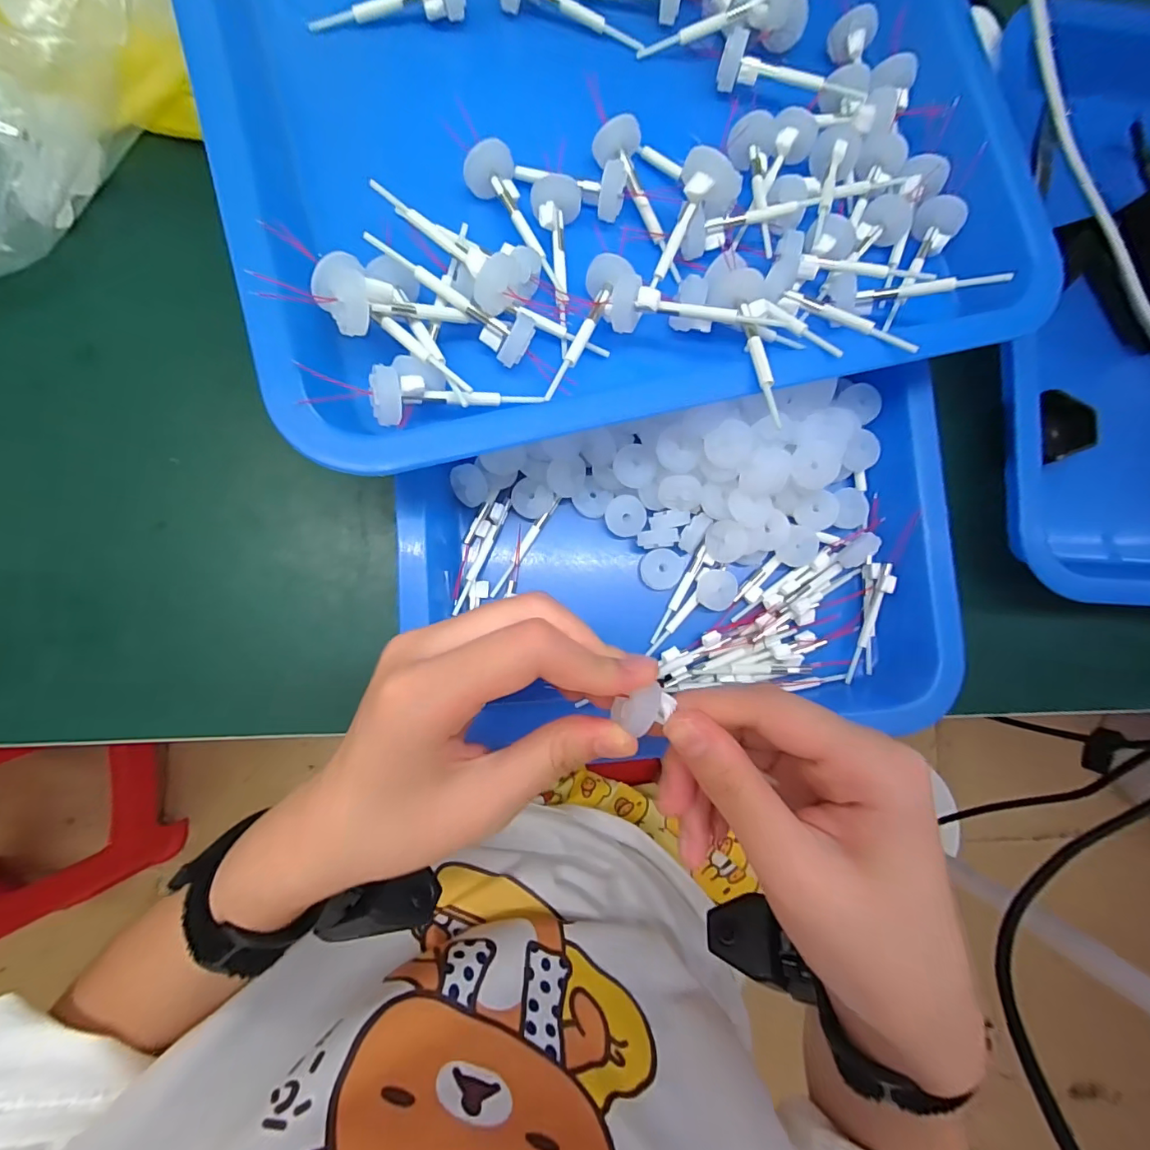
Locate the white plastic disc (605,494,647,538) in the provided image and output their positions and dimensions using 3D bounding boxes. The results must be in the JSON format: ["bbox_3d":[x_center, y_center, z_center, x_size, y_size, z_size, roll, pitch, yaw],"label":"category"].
[{"bbox_3d":[0.026,-0.030,0.250,0.020,0.004,0.020,0,86,-4],"label":"white plastic disc"}]

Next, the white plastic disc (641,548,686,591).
[{"bbox_3d":[0.045,-0.003,0.255,0.022,0.005,0.021,0,86,-4],"label":"white plastic disc"}]

